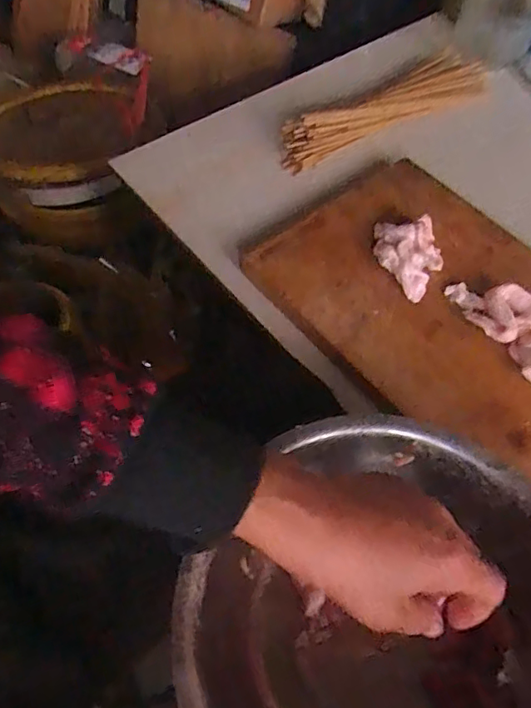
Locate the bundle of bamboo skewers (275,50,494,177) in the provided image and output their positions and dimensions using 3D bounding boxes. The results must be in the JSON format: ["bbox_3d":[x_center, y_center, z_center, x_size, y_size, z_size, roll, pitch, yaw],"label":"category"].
[{"bbox_3d":[0.125,-0.253,0.569,0.251,0.029,0.057,-28,64,-18],"label":"bundle of bamboo skewers"}]

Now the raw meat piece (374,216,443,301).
[{"bbox_3d":[0.120,-0.087,0.457,0.052,0.023,0.074,-28,64,-19],"label":"raw meat piece"}]

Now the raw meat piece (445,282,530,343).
[{"bbox_3d":[0.183,-0.041,0.439,0.051,0.011,0.064,-32,65,-20],"label":"raw meat piece"}]

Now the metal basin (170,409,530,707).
[{"bbox_3d":[0.063,0.165,0.325,0.228,0.098,0.218,1,58,-2],"label":"metal basin"}]

